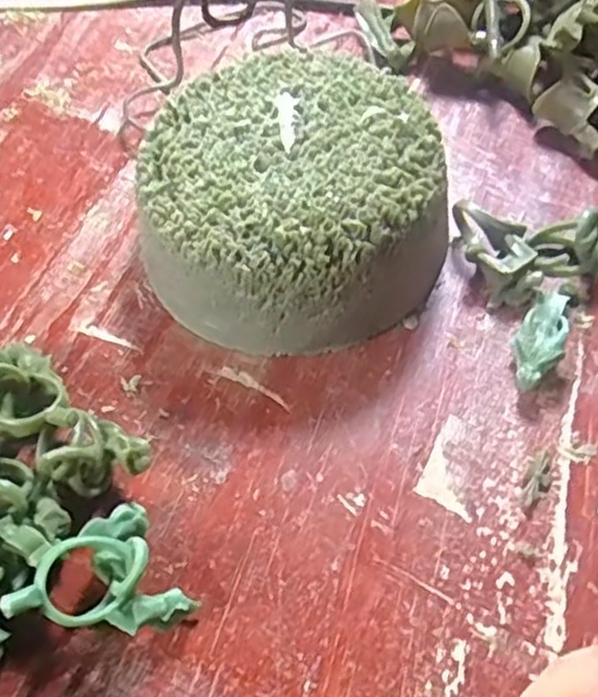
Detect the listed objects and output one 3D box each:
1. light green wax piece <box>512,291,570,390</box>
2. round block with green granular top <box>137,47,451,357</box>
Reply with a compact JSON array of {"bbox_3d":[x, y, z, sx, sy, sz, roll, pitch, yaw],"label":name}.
[{"bbox_3d":[0.080,-0.003,0.233,0.015,0.014,0.041,28,64,18],"label":"light green wax piece"},{"bbox_3d":[-0.001,-0.052,0.247,0.098,0.047,0.096,-1,59,2],"label":"round block with green granular top"}]

